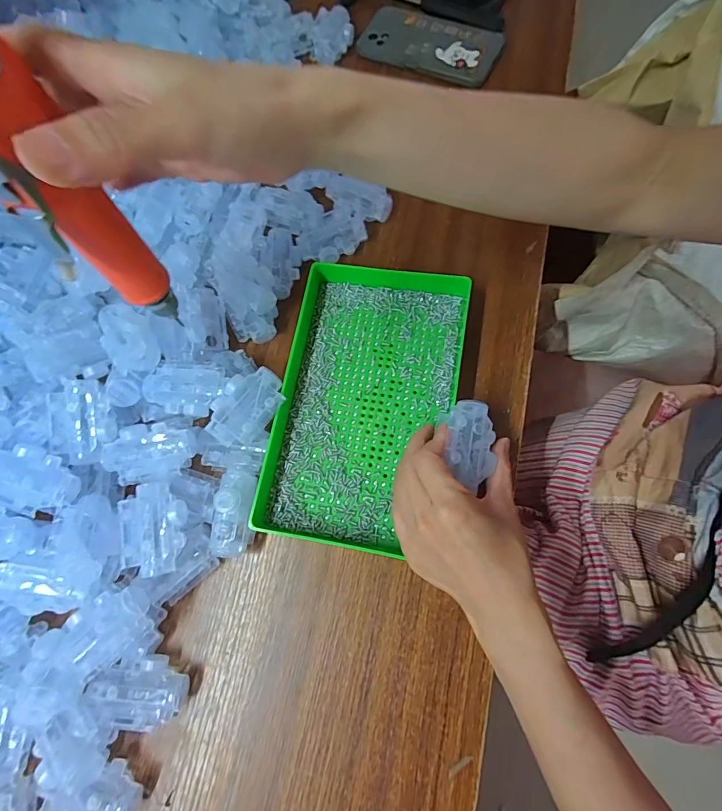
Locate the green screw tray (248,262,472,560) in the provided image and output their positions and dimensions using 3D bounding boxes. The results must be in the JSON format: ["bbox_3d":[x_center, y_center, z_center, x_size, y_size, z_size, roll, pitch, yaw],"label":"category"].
[{"bbox_3d":[0.003,-0.005,0.359,0.150,0.027,0.242,11,75,8],"label":"green screw tray"}]

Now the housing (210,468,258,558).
[{"bbox_3d":[-0.103,0.086,0.331,0.028,0.020,0.067,-1,74,4],"label":"housing"}]

